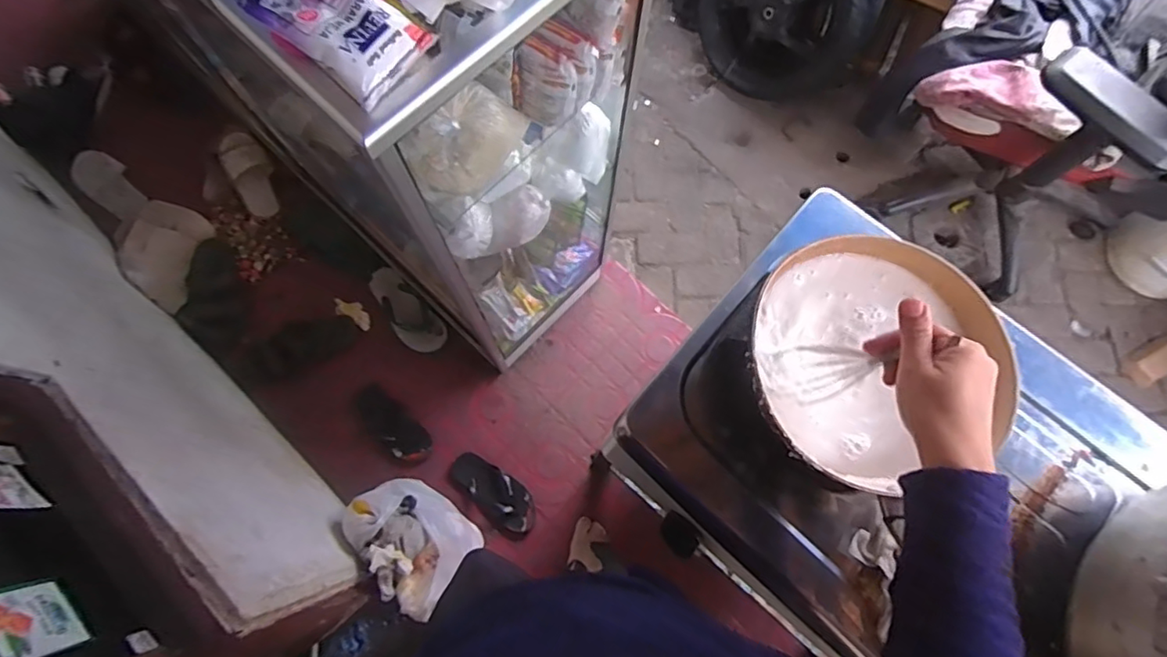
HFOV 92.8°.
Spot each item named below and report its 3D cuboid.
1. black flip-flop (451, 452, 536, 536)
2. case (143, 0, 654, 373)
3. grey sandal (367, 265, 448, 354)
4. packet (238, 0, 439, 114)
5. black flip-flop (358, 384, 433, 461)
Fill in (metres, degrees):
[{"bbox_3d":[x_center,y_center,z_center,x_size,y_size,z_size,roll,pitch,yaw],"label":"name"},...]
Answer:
[{"bbox_3d":[-0.209,0.385,1.319,0.233,0.032,0.098,40,78,9],"label":"black flip-flop"},{"bbox_3d":[-0.317,-0.419,0.973,0.742,0.923,0.411,41,78,10],"label":"case"},{"bbox_3d":[-0.458,-0.046,1.424,0.102,0.038,0.267,-42,79,-11],"label":"grey sandal"},{"bbox_3d":[-0.206,-0.256,0.457,0.132,0.044,0.087,33,77,8],"label":"packet"},{"bbox_3d":[-0.468,0.235,1.357,0.227,0.031,0.096,41,78,10],"label":"black flip-flop"}]

